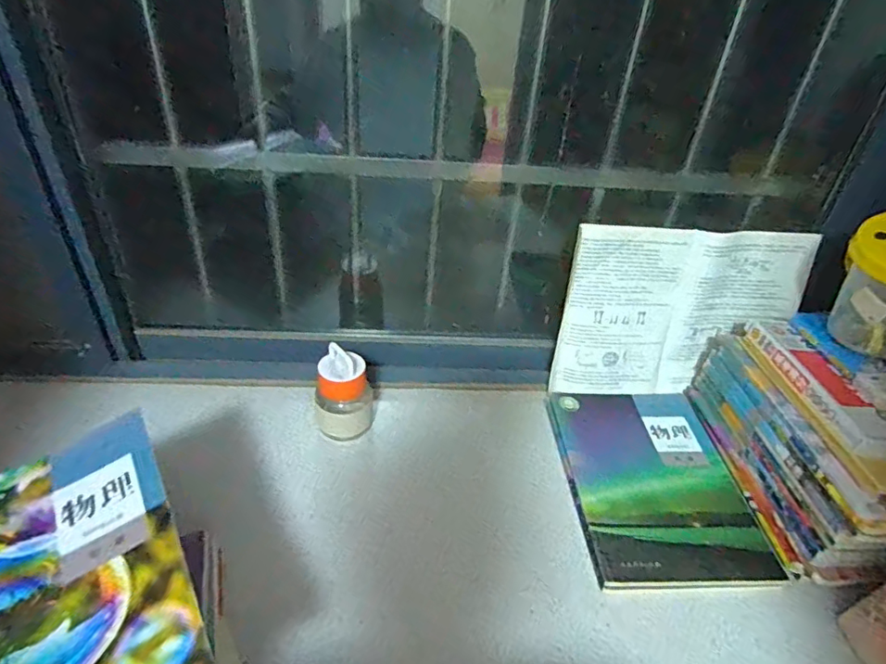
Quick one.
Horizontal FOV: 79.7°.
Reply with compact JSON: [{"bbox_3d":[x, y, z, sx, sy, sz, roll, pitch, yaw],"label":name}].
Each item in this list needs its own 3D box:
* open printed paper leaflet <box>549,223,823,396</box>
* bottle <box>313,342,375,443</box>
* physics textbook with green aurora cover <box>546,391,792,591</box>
[{"bbox_3d":[0.346,-0.024,0.782,0.343,0.253,0.018,2,22,-5],"label":"open printed paper leaflet"},{"bbox_3d":[-0.135,0.085,0.716,0.077,0.120,0.064,2,38,-1],"label":"bottle"},{"bbox_3d":[0.271,0.181,0.693,0.218,0.014,0.298,-1,39,-3],"label":"physics textbook with green aurora cover"}]

